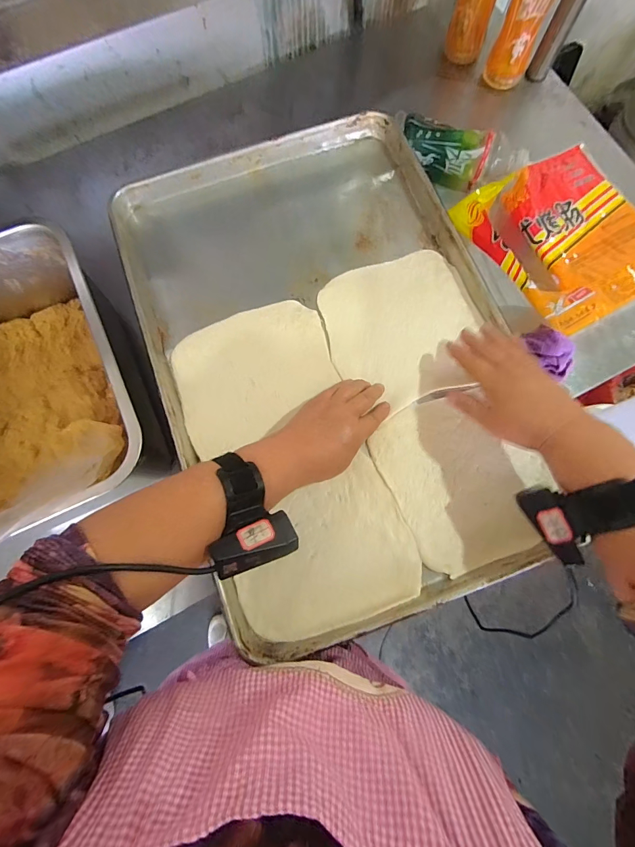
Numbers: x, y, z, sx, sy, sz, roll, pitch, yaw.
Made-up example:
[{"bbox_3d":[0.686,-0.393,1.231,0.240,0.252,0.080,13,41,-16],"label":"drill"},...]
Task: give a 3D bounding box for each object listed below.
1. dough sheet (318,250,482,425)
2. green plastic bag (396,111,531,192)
[{"bbox_3d":[0.102,-0.119,0.457,0.177,0.008,0.185,-21,78,-4],"label":"dough sheet"},{"bbox_3d":[0.225,-0.428,0.596,0.204,0.074,0.059,13,77,4],"label":"green plastic bag"}]

